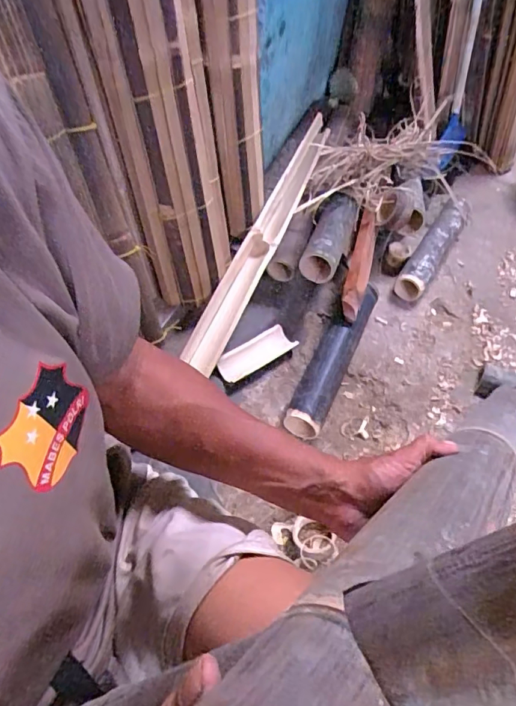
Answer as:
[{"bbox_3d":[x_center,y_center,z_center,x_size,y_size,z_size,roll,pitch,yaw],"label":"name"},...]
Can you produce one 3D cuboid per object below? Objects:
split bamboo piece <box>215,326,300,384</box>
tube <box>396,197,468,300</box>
[{"bbox_3d":[-0.005,0.003,0.925,0.161,0.024,0.060,-30,61,-23],"label":"split bamboo piece"},{"bbox_3d":[0.436,-0.271,1.135,0.074,0.071,0.422,28,57,16],"label":"tube"}]

